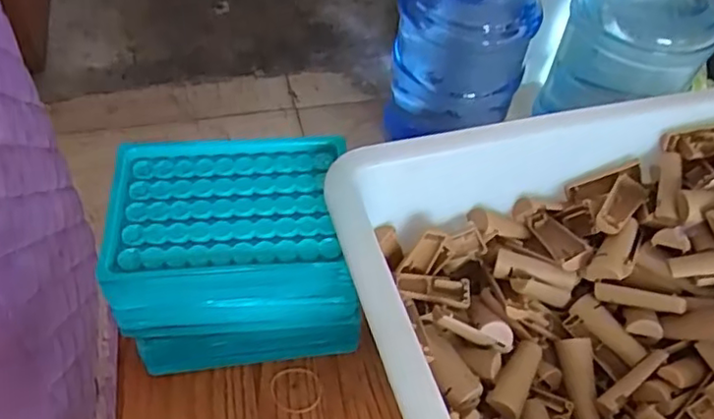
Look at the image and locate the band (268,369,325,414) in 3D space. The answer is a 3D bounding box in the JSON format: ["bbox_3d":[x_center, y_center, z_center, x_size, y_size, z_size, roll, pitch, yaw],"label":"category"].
[{"bbox_3d":[-0.038,0.113,0.407,0.033,0.004,0.029,-8,53,-11],"label":"band"}]

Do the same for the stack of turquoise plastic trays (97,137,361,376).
[{"bbox_3d":[-0.070,0.027,0.390,0.127,0.101,0.094,-2,52,-7],"label":"stack of turquoise plastic trays"}]

